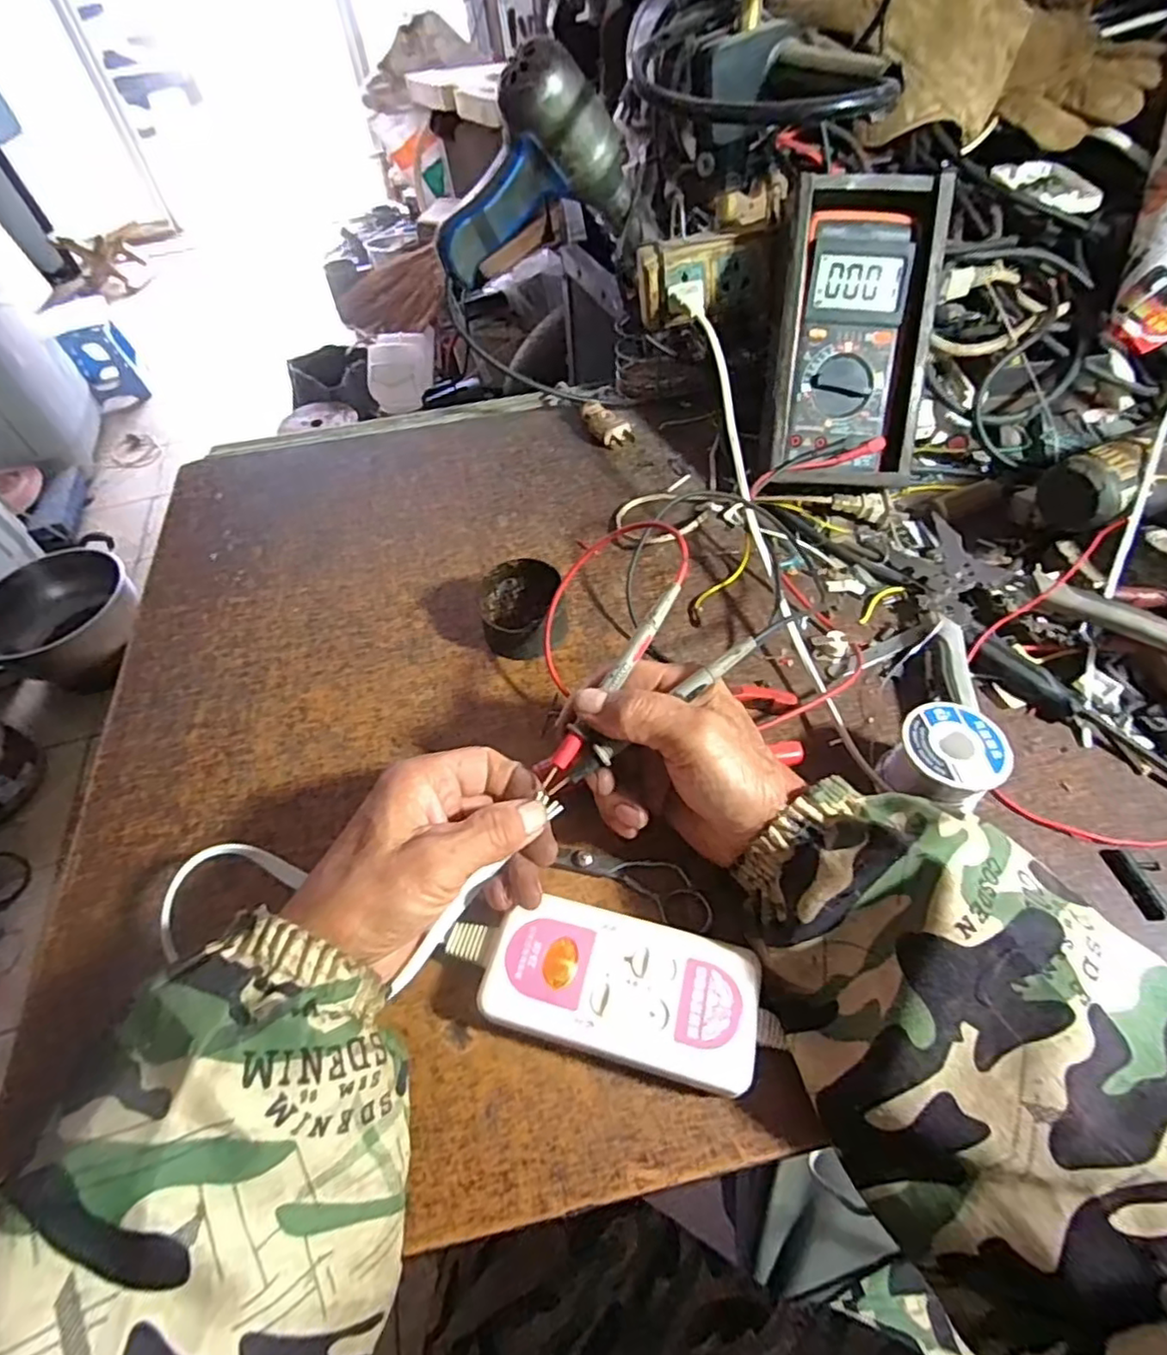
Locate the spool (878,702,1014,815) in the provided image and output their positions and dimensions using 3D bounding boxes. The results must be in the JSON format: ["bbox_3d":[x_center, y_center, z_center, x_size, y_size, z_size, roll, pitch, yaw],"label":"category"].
[{"bbox_3d":[0.196,0.049,0.354,0.051,0.050,0.051,-2,53,3],"label":"spool"}]

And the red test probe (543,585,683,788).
[{"bbox_3d":[0.016,0.003,0.329,0.009,0.010,0.121,30,80,24],"label":"red test probe"}]

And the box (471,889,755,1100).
[{"bbox_3d":[0.018,0.146,0.304,0.122,0.025,0.061,10,55,11],"label":"box"}]

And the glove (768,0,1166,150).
[{"bbox_3d":[0.337,-0.556,0.552,0.329,0.191,0.120,-8,9,-21],"label":"glove"}]

